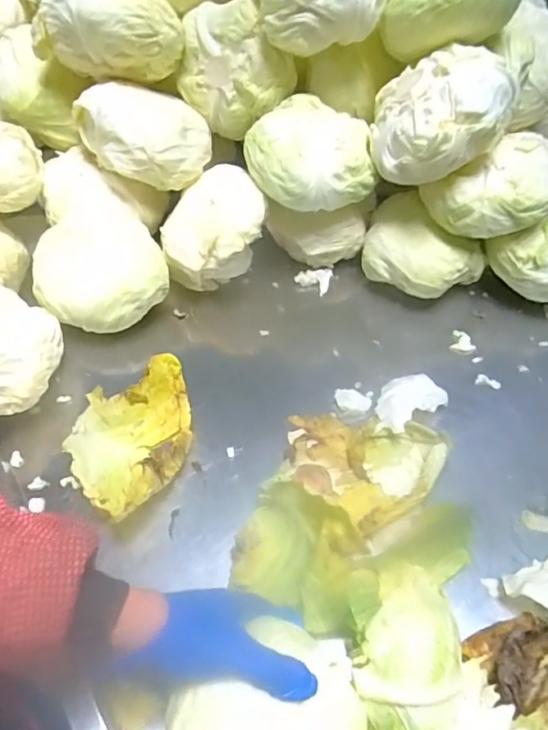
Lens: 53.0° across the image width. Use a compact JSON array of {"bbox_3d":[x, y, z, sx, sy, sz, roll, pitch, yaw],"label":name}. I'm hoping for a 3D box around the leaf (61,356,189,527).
[{"bbox_3d":[-0.143,0.069,0.547,0.114,0.054,0.163,5,53,5],"label":"leaf"}]

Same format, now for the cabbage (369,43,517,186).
[{"bbox_3d":[0.169,-0.267,0.585,0.105,0.111,0.141,-26,56,-17],"label":"cabbage"}]

